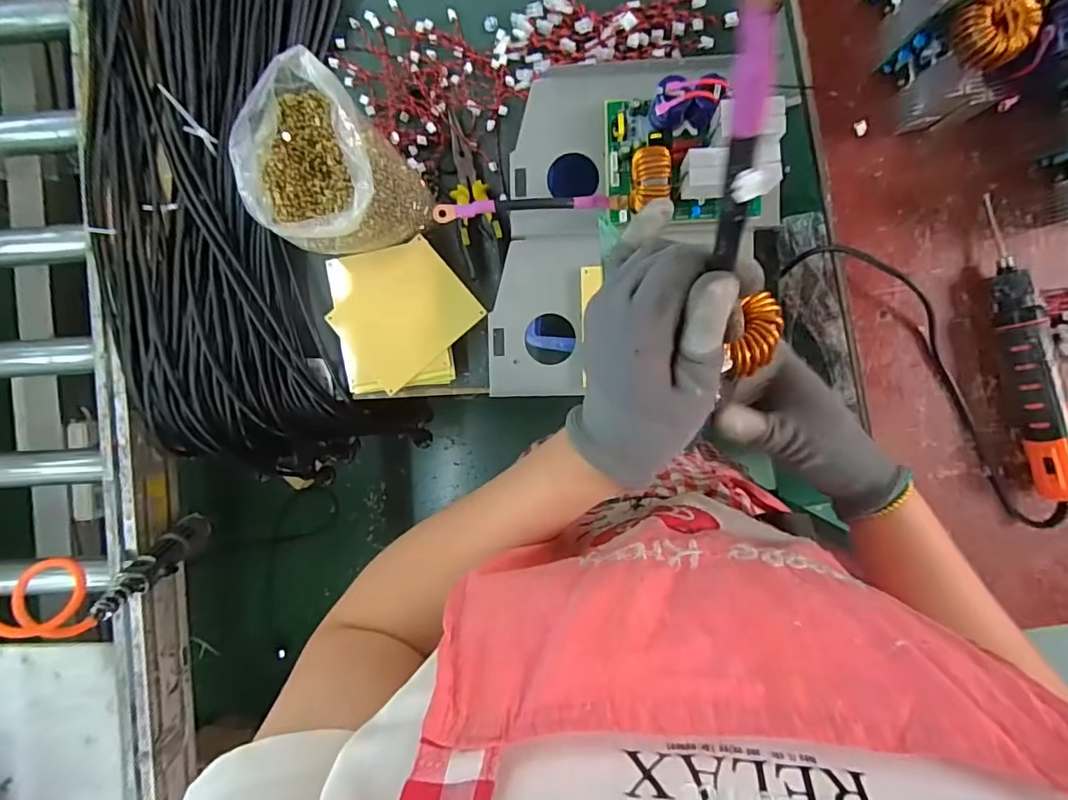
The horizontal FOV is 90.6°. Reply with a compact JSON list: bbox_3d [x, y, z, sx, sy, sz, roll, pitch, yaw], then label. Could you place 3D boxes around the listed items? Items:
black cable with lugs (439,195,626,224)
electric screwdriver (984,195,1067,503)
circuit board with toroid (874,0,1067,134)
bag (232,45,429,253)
[{"bbox_3d":[-0.002,-0.193,0.525,0.189,0.034,0.020,-5,91,3],"label":"black cable with lugs"},{"bbox_3d":[0.488,-0.048,0.524,0.034,0.043,0.292,-14,90,6],"label":"electric screwdriver"},{"bbox_3d":[0.404,-0.317,0.465,0.111,0.136,0.078,-17,90,4],"label":"circuit board with toroid"},{"bbox_3d":[-0.220,-0.246,0.572,0.154,0.137,0.165,-28,88,6],"label":"bag"}]

